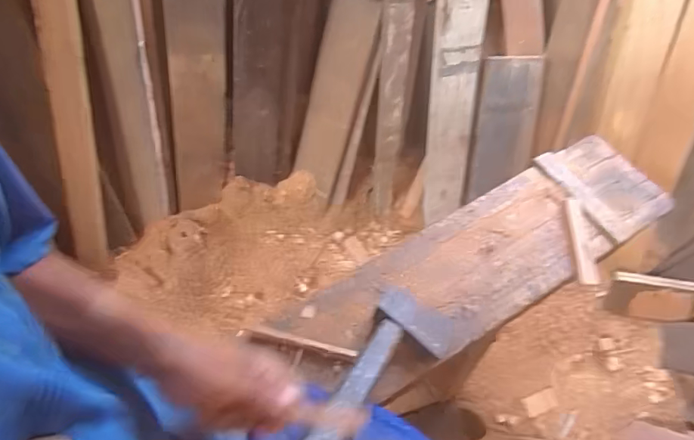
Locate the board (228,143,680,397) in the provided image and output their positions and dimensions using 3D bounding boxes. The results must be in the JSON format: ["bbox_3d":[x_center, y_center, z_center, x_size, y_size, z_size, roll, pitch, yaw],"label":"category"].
[{"bbox_3d":[0.220,0.060,0.725,0.658,0.033,0.195,-29,65,-17],"label":"board"}]

